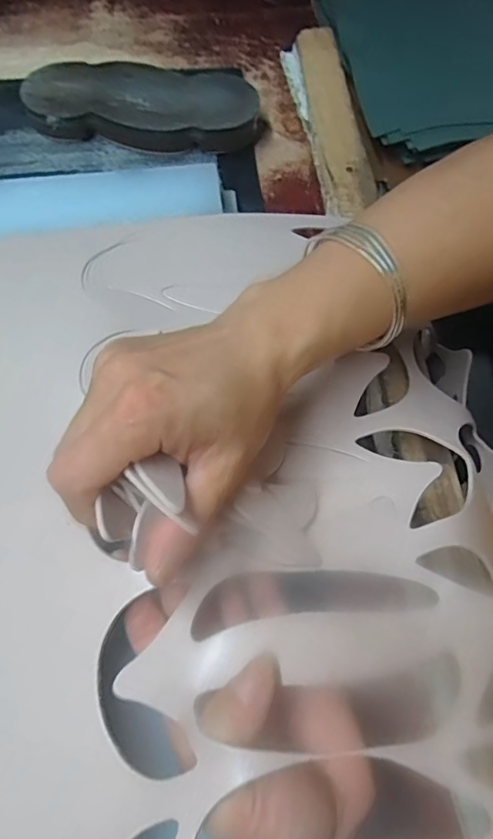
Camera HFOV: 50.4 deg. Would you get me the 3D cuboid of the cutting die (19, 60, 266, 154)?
[{"bbox_3d":[-0.087,-0.264,0.449,0.196,0.035,0.085,5,66,0],"label":"cutting die"}]

